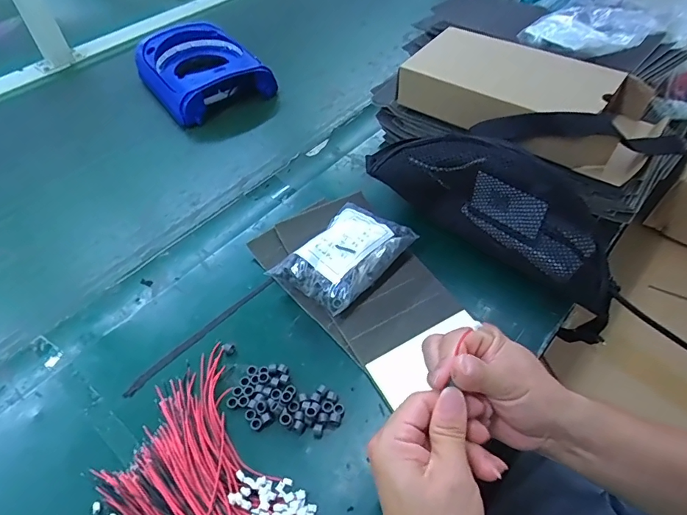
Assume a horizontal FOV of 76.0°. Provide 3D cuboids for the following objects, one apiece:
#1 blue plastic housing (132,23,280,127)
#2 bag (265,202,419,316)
[{"bbox_3d":[-0.240,-0.314,0.752,0.167,0.099,0.204,-31,56,-23],"label":"blue plastic housing"},{"bbox_3d":[0.001,-0.002,0.486,0.093,0.055,0.139,37,61,27],"label":"bag"}]

